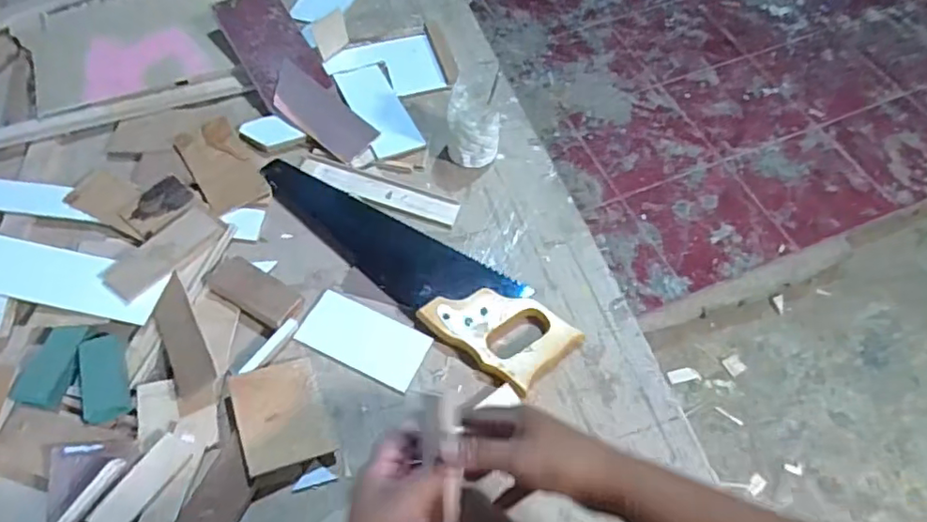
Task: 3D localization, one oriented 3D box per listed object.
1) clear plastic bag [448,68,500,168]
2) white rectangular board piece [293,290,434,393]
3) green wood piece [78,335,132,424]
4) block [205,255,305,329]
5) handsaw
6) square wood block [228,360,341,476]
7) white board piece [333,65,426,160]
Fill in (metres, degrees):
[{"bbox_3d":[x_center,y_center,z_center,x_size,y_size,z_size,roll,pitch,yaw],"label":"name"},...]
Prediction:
[{"bbox_3d":[0.013,-0.171,0.707,0.064,0.090,0.076,0,60,-3],"label":"clear plastic bag"},{"bbox_3d":[-0.104,0.082,0.608,0.131,0.009,0.066,24,62,12],"label":"white rectangular board piece"},{"bbox_3d":[-0.349,0.112,0.560,0.037,0.012,0.088,-19,62,-13],"label":"green wood piece"},{"bbox_3d":[-0.222,0.032,0.615,0.105,0.014,0.044,29,63,14],"label":"block"},{"bbox_3d":[-0.062,-0.007,0.648,0.402,0.021,0.098,36,65,17],"label":"handsaw"},{"bbox_3d":[-0.174,0.146,0.553,0.080,0.009,0.097,-11,65,-28],"label":"square wood block"},{"bbox_3d":[-0.113,-0.201,0.767,0.065,0.008,0.164,-22,63,-15],"label":"white board piece"}]

